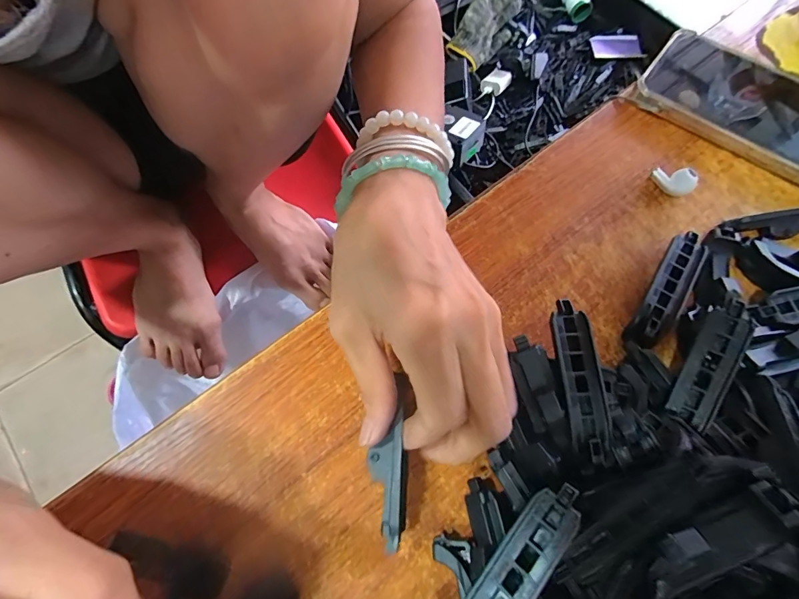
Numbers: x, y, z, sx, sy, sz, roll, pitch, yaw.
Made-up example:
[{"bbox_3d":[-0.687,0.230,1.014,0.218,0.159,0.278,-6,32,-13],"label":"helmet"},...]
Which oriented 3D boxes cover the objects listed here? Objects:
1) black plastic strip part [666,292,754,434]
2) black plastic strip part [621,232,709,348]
[{"bbox_3d":[0.145,0.028,0.185,0.018,0.006,0.062,26,88,9],"label":"black plastic strip part"},{"bbox_3d":[0.147,-0.004,0.221,0.018,0.016,0.077,33,71,12],"label":"black plastic strip part"}]

